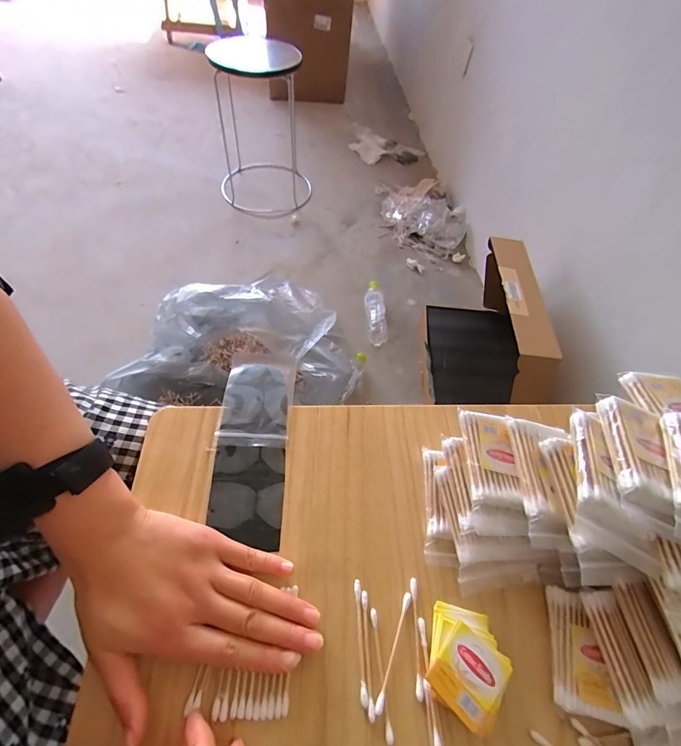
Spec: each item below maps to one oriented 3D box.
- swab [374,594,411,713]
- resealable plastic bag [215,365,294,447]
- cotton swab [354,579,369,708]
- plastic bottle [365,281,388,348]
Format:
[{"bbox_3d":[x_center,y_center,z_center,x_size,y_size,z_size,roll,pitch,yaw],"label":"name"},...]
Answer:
[{"bbox_3d":[0.038,0.196,0.256,0.006,0.005,0.072,21,58,8],"label":"swab"},{"bbox_3d":[-0.082,0.030,0.355,0.064,0.004,0.087,3,58,-3],"label":"resealable plastic bag"},{"bbox_3d":[0.014,0.189,0.257,0.005,0.004,0.072,0,58,-5],"label":"cotton swab"},{"bbox_3d":[0.107,-0.190,1.115,0.061,0.052,0.231,-3,58,-7],"label":"plastic bottle"}]

